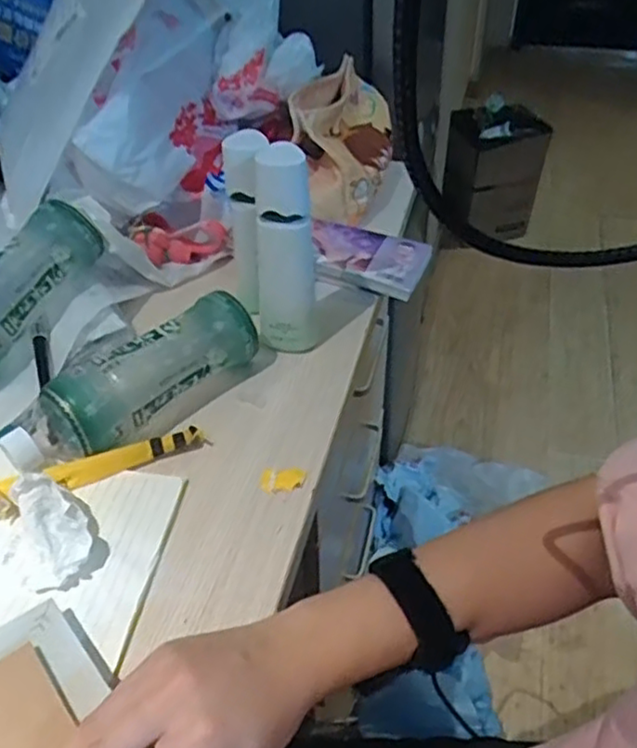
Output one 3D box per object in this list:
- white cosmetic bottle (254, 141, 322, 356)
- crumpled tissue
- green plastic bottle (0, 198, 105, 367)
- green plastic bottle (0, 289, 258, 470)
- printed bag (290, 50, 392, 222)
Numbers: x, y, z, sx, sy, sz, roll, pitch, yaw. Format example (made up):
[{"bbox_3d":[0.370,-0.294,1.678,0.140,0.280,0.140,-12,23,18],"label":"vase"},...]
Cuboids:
[{"bbox_3d":[-0.024,-0.092,0.533,0.046,0.180,0.042,1,43,1],"label":"white cosmetic bottle"},{"bbox_3d":[-0.169,0.099,0.424,0.044,0.043,0.061,-21,47,-21],"label":"crumpled tissue"},{"bbox_3d":[-0.257,-0.056,0.550,0.053,0.068,0.197,23,66,23],"label":"green plastic bottle"},{"bbox_3d":[-0.135,0.012,0.506,0.195,0.067,0.060,-32,52,-29],"label":"green plastic bottle"},{"bbox_3d":[0.023,-0.257,0.728,0.102,0.092,0.180,12,45,12],"label":"printed bag"}]

